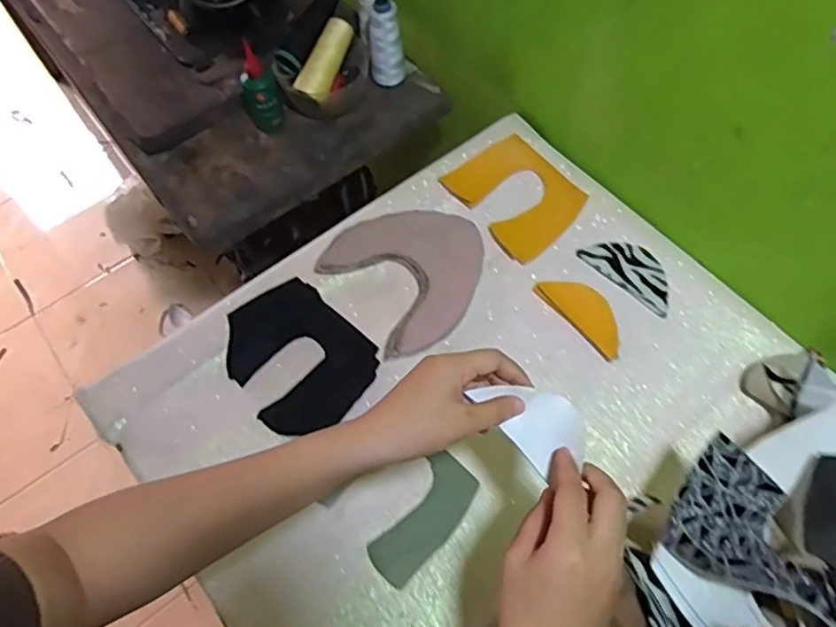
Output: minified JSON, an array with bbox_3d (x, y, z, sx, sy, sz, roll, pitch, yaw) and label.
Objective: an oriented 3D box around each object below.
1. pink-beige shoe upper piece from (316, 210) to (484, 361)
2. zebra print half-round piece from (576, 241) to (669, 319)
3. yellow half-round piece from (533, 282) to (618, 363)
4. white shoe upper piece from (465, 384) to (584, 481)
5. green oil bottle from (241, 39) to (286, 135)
[{"bbox_3d":[-0.001,-0.052,0.696,0.171,0.016,0.162,-33,65,-15],"label":"pink-beige shoe upper piece"},{"bbox_3d":[0.241,-0.049,0.694,0.112,0.004,0.054,41,81,20],"label":"zebra print half-round piece"},{"bbox_3d":[0.182,-0.002,0.669,0.049,0.008,0.112,-35,66,-16],"label":"yellow half-round piece"},{"bbox_3d":[0.083,0.072,0.436,0.047,0.012,0.075,-45,63,11],"label":"white shoe upper piece"},{"bbox_3d":[-0.205,-0.285,0.790,0.041,0.111,0.049,-37,67,-17],"label":"green oil bottle"}]

